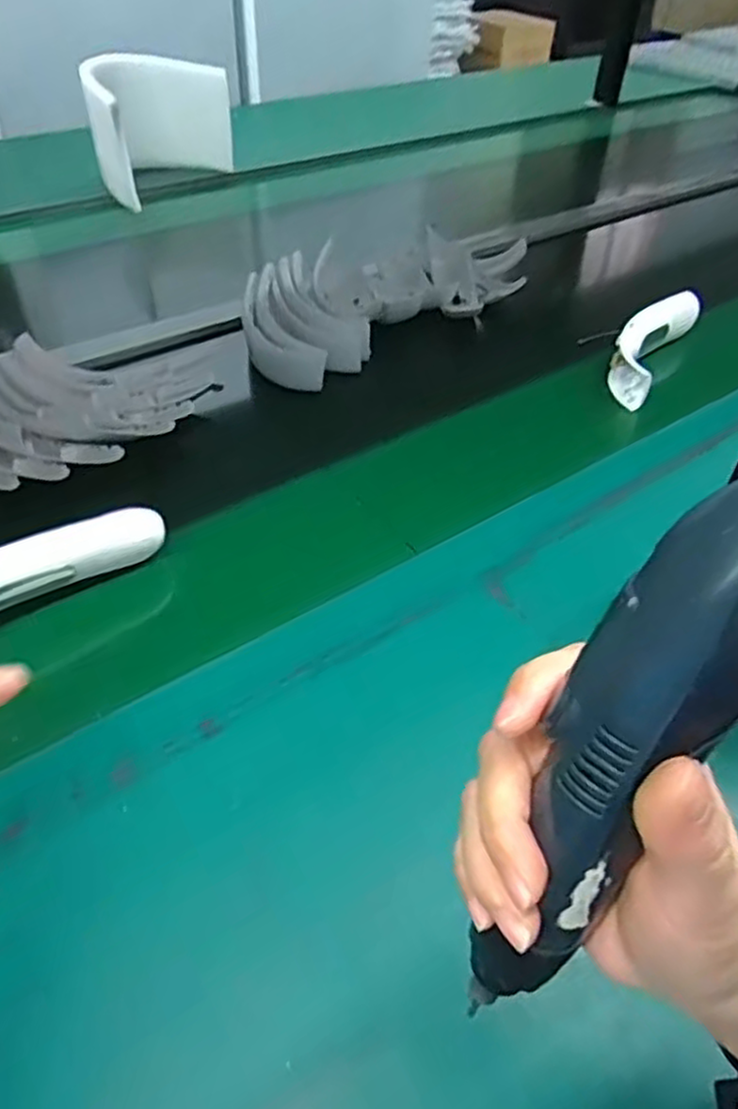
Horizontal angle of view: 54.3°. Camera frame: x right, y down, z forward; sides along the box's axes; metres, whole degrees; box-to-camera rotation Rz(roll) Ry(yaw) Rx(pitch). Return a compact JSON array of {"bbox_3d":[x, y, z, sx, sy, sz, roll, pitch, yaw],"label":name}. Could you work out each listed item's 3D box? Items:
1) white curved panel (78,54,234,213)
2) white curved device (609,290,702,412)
[{"bbox_3d":[-0.285,-0.584,0.993,0.191,0.141,0.164,-5,45,-8],"label":"white curved panel"},{"bbox_3d":[0.286,-0.214,0.730,0.050,0.059,0.156,27,49,22],"label":"white curved device"}]

